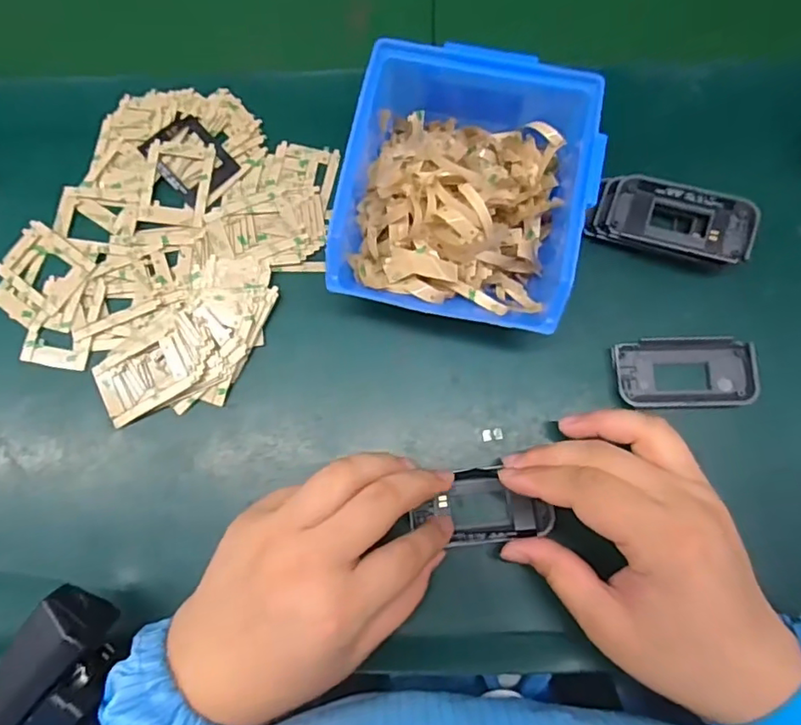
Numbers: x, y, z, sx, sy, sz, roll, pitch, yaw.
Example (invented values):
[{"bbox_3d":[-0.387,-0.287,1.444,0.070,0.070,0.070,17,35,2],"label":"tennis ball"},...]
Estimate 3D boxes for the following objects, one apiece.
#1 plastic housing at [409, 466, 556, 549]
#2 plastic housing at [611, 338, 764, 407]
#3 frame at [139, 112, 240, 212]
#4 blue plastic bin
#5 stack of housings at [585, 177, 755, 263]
[{"bbox_3d":[0.043,0.077,0.304,0.073,0.016,0.038,-5,77,-1],"label":"plastic housing"},{"bbox_3d":[0.159,0.005,0.317,0.077,0.010,0.040,-1,76,1],"label":"plastic housing"},{"bbox_3d":[-0.129,-0.125,0.348,0.039,0.006,0.052,-43,79,-9],"label":"frame"},{"bbox_3d":[0.034,-0.090,0.310,0.122,0.068,0.133,12,76,4],"label":"blue plastic bin"},{"bbox_3d":[0.156,-0.082,0.330,0.086,0.021,0.039,15,87,13],"label":"stack of housings"}]

